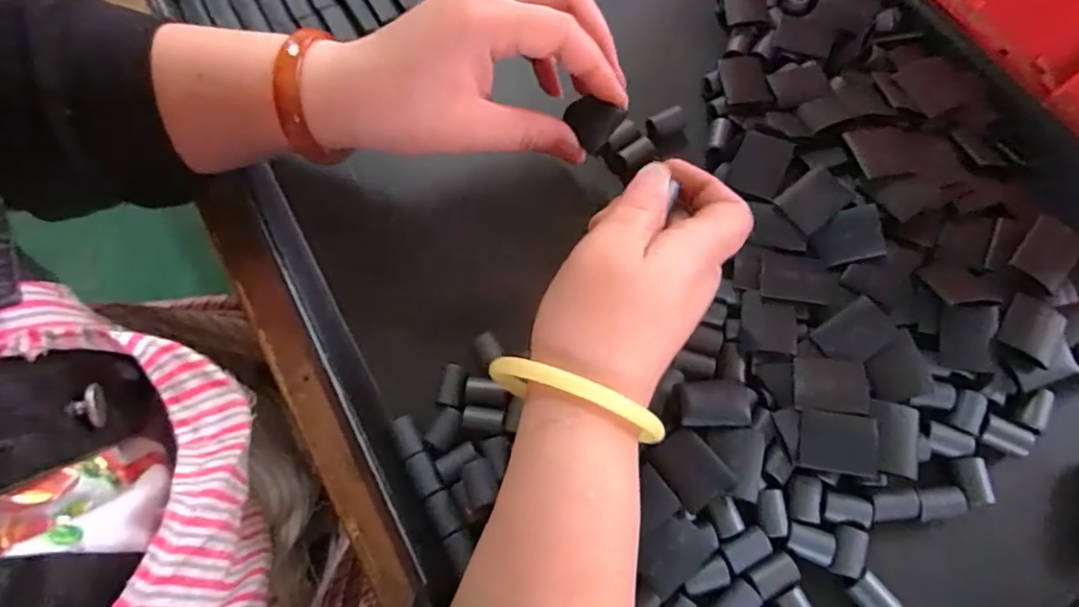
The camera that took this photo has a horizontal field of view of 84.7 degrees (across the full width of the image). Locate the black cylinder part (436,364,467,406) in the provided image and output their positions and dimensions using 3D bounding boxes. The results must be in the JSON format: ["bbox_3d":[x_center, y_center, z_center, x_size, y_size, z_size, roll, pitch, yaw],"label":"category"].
[{"bbox_3d":[-0.042,0.042,0.295,0.012,0.013,0.020,14,71,7],"label":"black cylinder part"}]

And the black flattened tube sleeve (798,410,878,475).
[{"bbox_3d":[0.132,0.062,0.263,0.031,0.010,0.026,10,71,6],"label":"black flattened tube sleeve"}]

